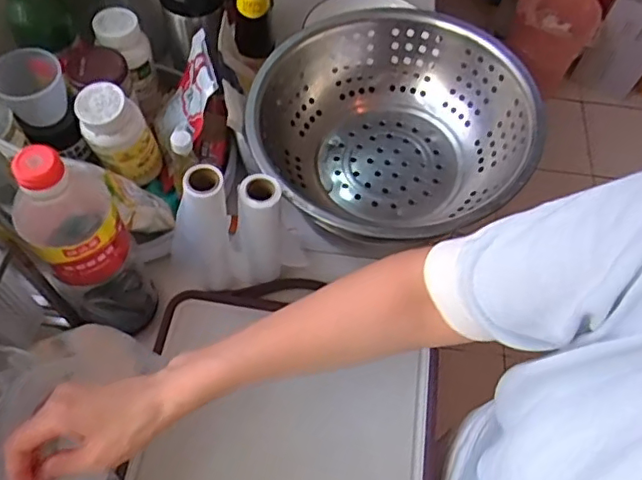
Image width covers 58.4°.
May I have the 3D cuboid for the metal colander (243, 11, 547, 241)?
[{"bbox_3d":[0.072,-0.116,0.636,0.286,0.112,0.278,9,60,1],"label":"metal colander"}]

